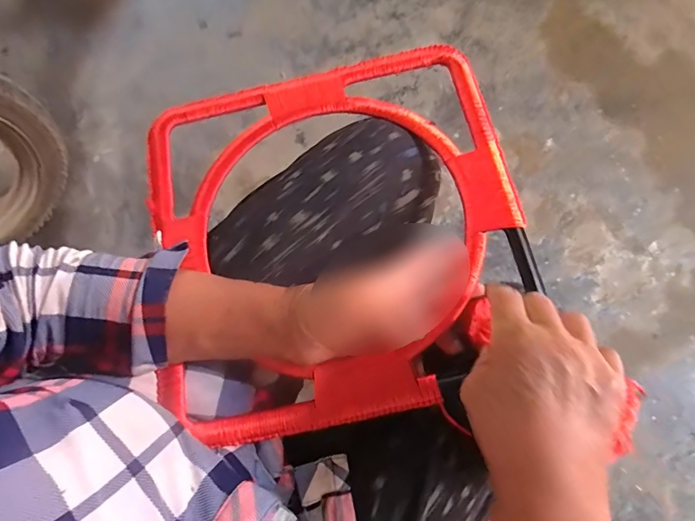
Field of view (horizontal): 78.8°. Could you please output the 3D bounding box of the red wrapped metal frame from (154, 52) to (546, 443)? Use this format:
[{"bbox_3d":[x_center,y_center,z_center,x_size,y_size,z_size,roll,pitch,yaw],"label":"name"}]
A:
[{"bbox_3d":[-0.008,-0.032,0.386,0.328,0.026,0.334,-10,74,-2],"label":"red wrapped metal frame"}]

